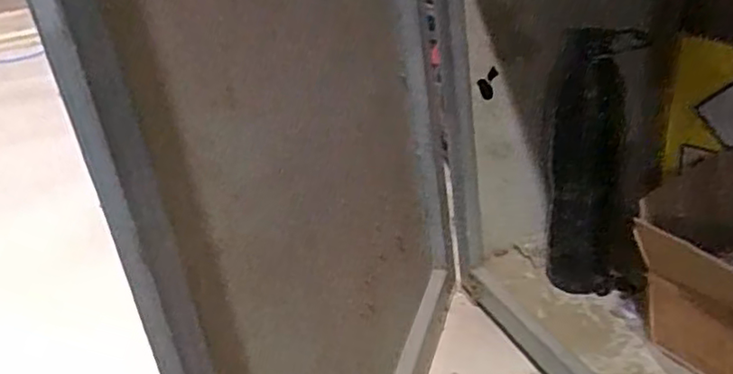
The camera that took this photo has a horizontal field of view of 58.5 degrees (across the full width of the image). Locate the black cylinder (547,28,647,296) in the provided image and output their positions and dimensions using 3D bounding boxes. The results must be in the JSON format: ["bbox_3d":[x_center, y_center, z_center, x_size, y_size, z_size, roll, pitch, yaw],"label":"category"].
[{"bbox_3d":[0.260,-0.024,0.766,0.095,0.300,0.096,-1,25,17],"label":"black cylinder"}]

